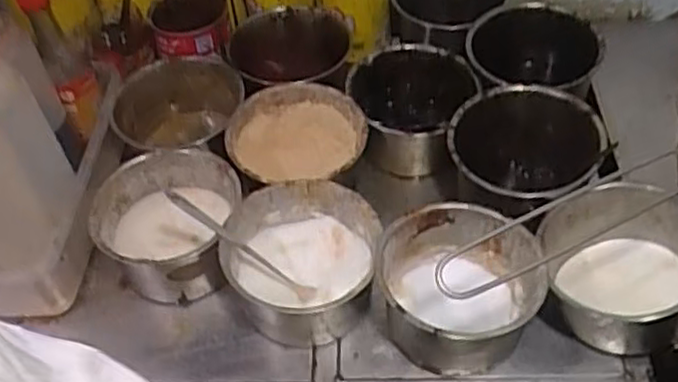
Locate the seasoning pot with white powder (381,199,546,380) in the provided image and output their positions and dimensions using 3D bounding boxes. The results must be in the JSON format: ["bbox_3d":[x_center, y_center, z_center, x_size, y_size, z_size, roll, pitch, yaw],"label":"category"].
[{"bbox_3d":[0.117,0.092,0.689,0.146,0.079,0.136,-2,50,3],"label":"seasoning pot with white powder"}]

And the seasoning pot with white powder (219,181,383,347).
[{"bbox_3d":[-0.037,0.077,0.716,0.147,0.090,0.144,-2,50,3],"label":"seasoning pot with white powder"}]

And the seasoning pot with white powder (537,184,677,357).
[{"bbox_3d":[0.261,0.072,0.678,0.141,0.107,0.141,-2,50,3],"label":"seasoning pot with white powder"}]

